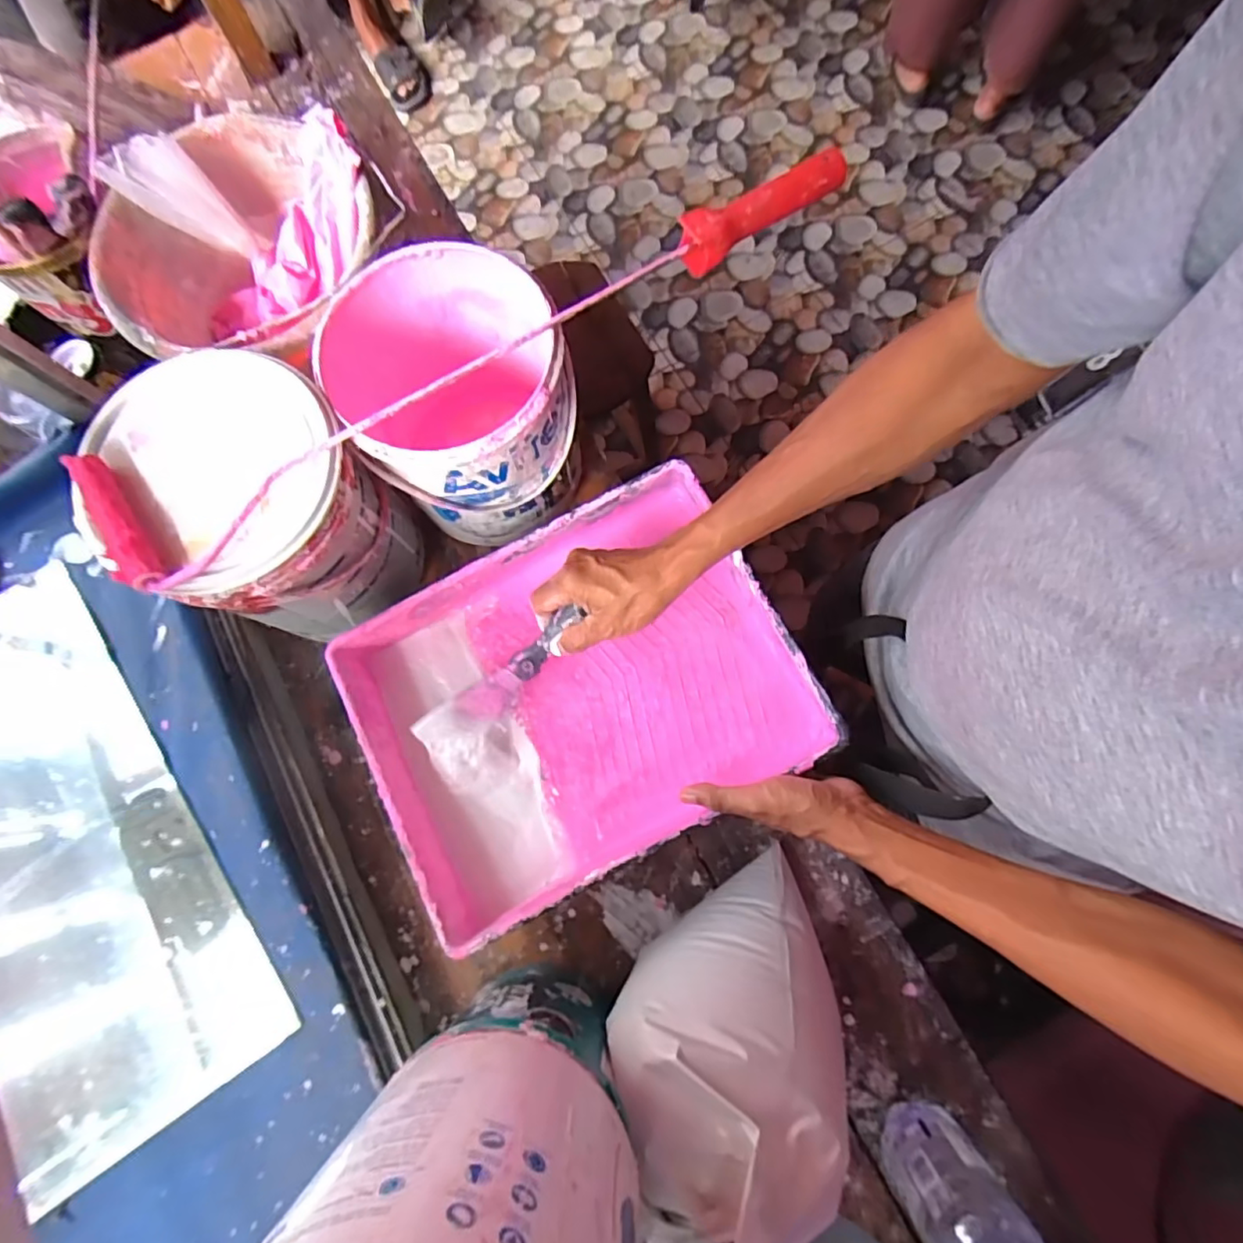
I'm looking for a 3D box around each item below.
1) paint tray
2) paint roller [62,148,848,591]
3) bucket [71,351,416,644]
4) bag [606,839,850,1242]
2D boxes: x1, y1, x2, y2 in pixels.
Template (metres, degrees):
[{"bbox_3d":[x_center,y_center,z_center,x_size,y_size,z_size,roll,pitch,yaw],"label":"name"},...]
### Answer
[{"bbox_3d":[-0.041,0.062,0.514,0.343,0.091,0.272,-28,79,-4],"label":"paint tray"},{"bbox_3d":[-0.086,-0.211,0.422,0.601,0.037,0.104,-32,79,-5],"label":"paint roller"},{"bbox_3d":[-0.274,-0.096,0.493,0.152,0.180,0.177,-34,79,-5],"label":"bucket"},{"bbox_3d":[0.084,0.312,0.417,0.176,0.142,0.208,-17,78,-2],"label":"bag"}]

